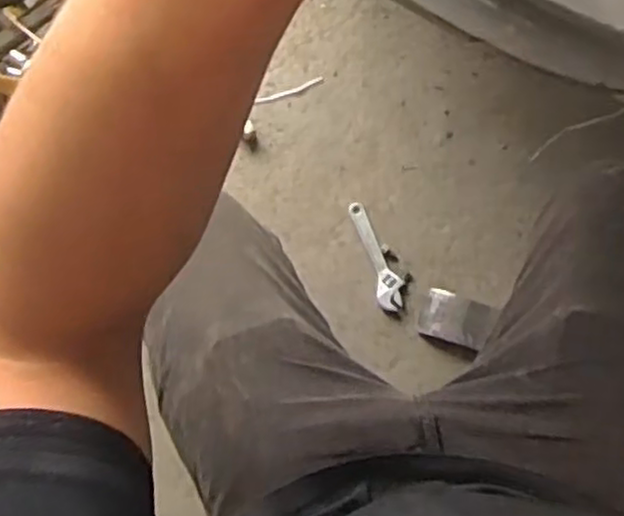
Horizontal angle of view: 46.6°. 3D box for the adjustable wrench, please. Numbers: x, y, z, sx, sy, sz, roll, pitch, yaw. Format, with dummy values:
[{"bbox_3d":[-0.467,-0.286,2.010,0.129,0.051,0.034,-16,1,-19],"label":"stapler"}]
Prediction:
[{"bbox_3d":[0.085,-0.004,0.929,0.035,0.008,0.145,-18,82,3],"label":"adjustable wrench"}]

